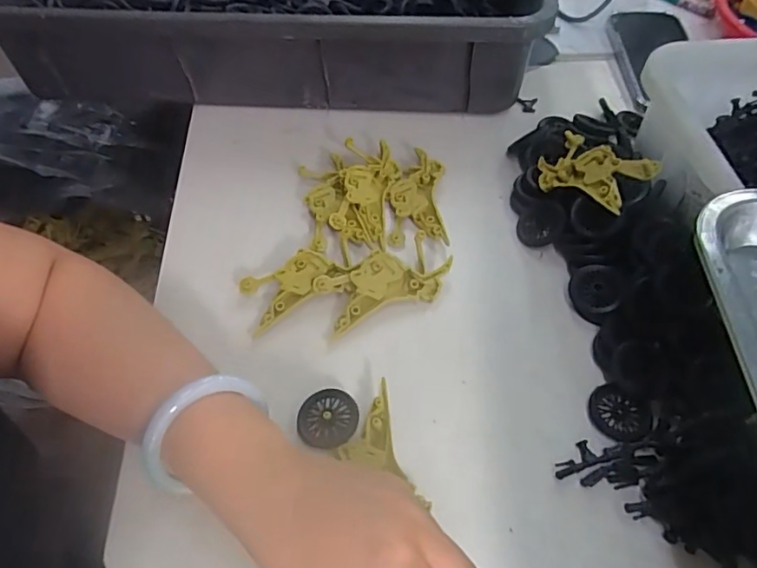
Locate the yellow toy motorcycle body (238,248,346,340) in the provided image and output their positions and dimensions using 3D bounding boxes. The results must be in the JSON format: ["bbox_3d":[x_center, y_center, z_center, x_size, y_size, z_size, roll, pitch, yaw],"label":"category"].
[{"bbox_3d":[-0.065,0.000,0.400,0.073,0.016,0.040,-29,59,-19],"label":"yellow toy motorcycle body"}]

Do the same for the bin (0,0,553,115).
[{"bbox_3d":[-0.100,-0.331,0.591,0.515,0.103,0.362,4,54,4],"label":"bin"}]

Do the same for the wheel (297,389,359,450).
[{"bbox_3d":[-0.031,0.084,0.340,0.036,0.006,0.037,0,54,1],"label":"wheel"}]

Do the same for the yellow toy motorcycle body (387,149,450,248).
[{"bbox_3d":[0.031,-0.070,0.450,0.044,0.017,0.095,1,54,2],"label":"yellow toy motorcycle body"}]

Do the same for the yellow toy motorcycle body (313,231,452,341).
[{"bbox_3d":[0.004,-0.001,0.394,0.093,0.019,0.046,-23,57,-15],"label":"yellow toy motorcycle body"}]

